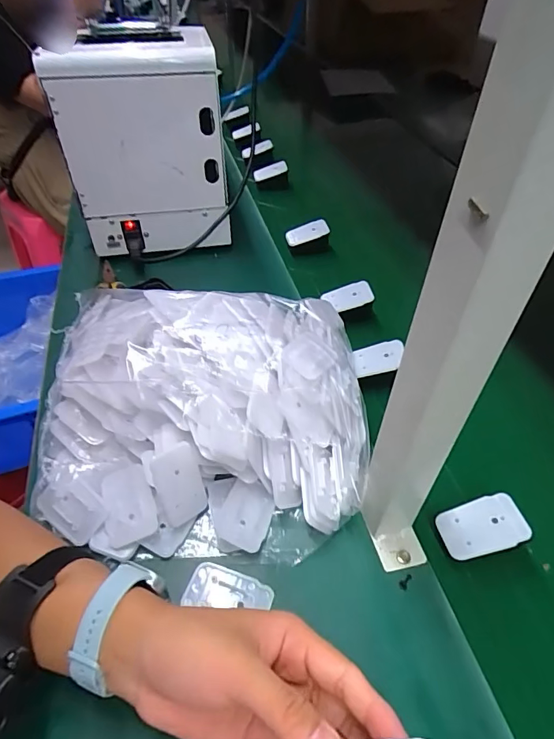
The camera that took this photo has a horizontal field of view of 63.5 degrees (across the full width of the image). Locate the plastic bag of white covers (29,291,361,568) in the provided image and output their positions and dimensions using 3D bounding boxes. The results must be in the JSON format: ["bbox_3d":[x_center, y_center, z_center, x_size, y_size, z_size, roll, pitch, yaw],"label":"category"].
[{"bbox_3d":[-0.076,0.022,0.448,0.313,0.098,0.293,0,47,-2],"label":"plastic bag of white covers"}]

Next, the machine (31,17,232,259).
[{"bbox_3d":[-0.183,-0.330,0.656,0.209,0.263,0.159,-3,47,-5],"label":"machine"}]

